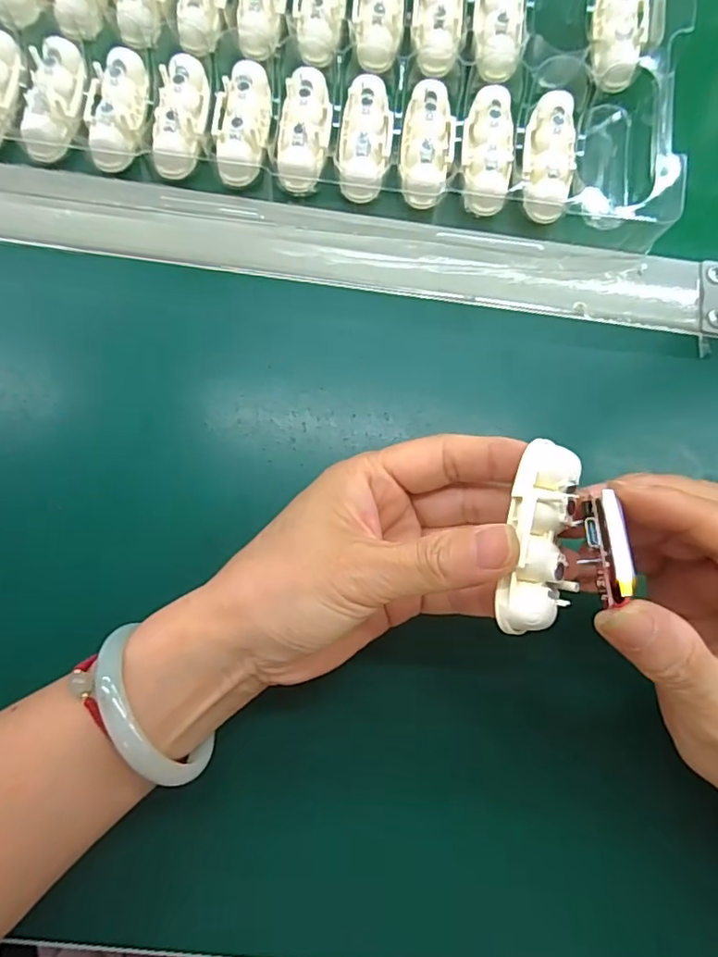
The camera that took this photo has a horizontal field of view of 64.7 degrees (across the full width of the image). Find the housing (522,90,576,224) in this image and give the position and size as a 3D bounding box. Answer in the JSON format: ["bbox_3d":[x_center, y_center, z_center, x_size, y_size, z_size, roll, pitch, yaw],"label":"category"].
[{"bbox_3d":[0.096,-0.161,0.285,0.025,0.018,0.061,6,82,-1],"label":"housing"}]

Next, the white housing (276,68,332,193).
[{"bbox_3d":[-0.027,-0.173,0.279,0.024,0.011,0.062,6,82,-1],"label":"white housing"}]

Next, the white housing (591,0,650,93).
[{"bbox_3d":[0.134,-0.231,0.290,0.026,0.019,0.057,7,82,-1],"label":"white housing"}]

